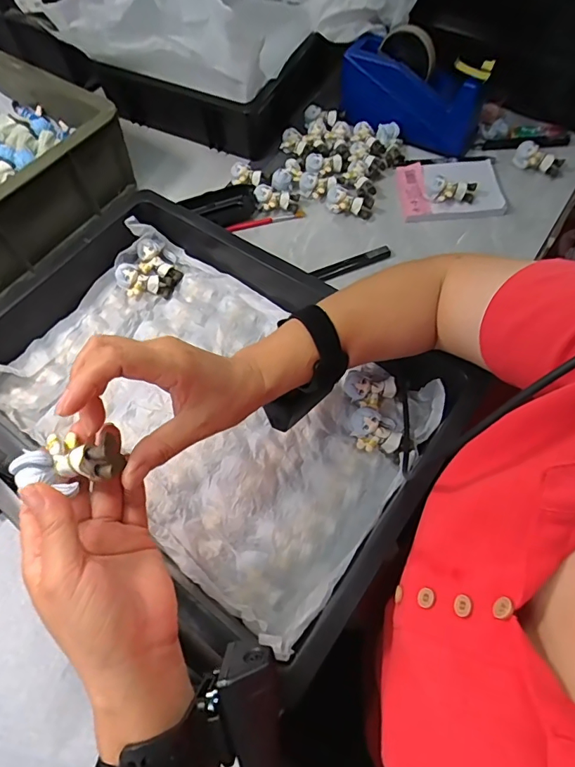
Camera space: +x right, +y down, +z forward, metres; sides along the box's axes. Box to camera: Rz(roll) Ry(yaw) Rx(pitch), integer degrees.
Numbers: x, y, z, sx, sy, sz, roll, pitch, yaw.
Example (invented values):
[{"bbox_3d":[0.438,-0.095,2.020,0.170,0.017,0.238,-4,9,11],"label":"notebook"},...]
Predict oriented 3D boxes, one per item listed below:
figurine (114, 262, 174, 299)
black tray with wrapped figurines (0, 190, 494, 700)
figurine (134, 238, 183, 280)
[{"bbox_3d":[-0.171,-0.120,0.539,0.065,0.019,0.035,13,65,-18],"label":"figurine"},{"bbox_3d":[-0.088,0.009,0.446,0.444,0.077,0.313,33,69,18],"label":"black tray with wrapped figurines"},{"bbox_3d":[-0.157,-0.146,0.549,0.062,0.019,0.034,39,71,-7],"label":"figurine"}]

